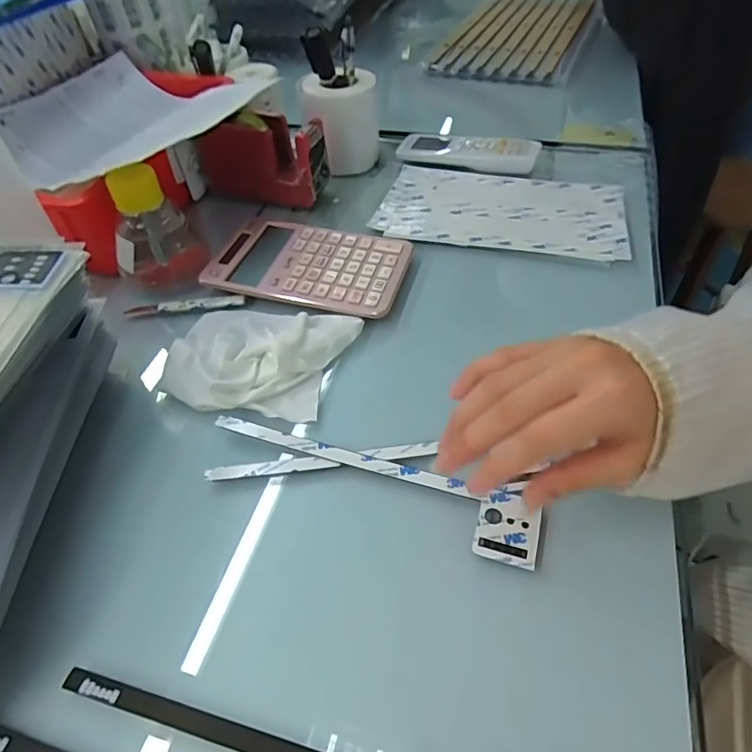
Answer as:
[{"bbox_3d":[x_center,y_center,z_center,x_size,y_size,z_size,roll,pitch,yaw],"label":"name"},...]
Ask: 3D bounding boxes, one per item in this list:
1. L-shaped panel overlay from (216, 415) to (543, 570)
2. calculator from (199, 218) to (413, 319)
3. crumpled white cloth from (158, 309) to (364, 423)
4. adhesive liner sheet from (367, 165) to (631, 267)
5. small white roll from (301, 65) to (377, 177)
[{"bbox_3d":[-0.006,0.064,0.341,0.223,0.008,0.046,16,51,16],"label":"L-shaped panel overlay"},{"bbox_3d":[-0.062,-0.105,0.488,0.175,0.013,0.106,11,50,14],"label":"calculator"},{"bbox_3d":[-0.091,-0.020,0.411,0.135,0.023,0.108,5,49,9],"label":"crumpled white cloth"},{"bbox_3d":[0.128,-0.173,0.542,0.243,0.005,0.137,10,50,14],"label":"adhesive liner sheet"},{"bbox_3d":[-0.038,-0.290,0.604,0.082,0.089,0.069,-5,48,0],"label":"small white roll"}]

